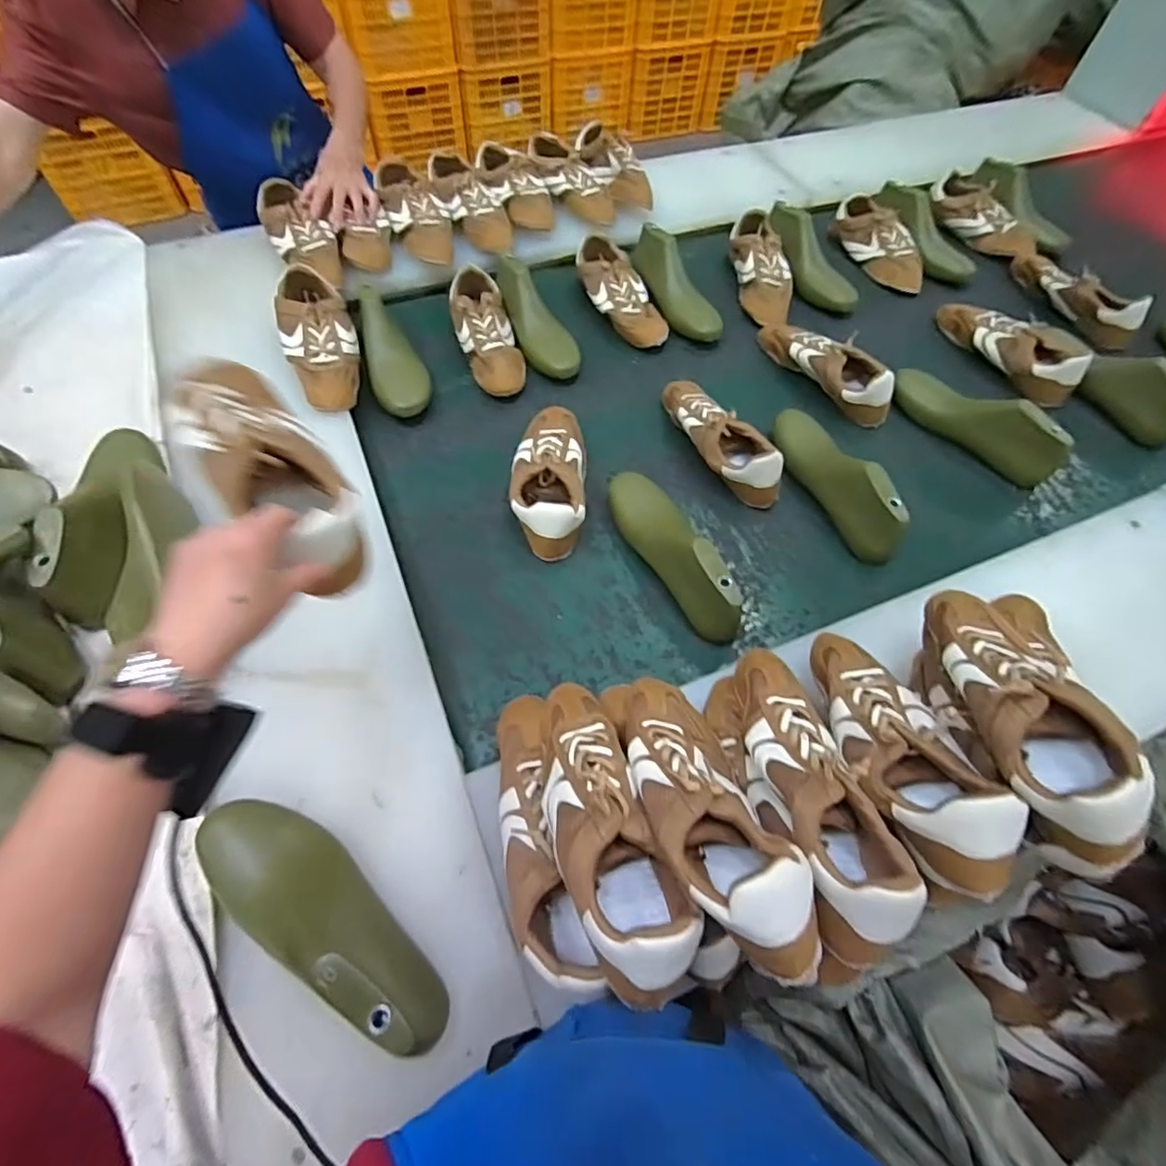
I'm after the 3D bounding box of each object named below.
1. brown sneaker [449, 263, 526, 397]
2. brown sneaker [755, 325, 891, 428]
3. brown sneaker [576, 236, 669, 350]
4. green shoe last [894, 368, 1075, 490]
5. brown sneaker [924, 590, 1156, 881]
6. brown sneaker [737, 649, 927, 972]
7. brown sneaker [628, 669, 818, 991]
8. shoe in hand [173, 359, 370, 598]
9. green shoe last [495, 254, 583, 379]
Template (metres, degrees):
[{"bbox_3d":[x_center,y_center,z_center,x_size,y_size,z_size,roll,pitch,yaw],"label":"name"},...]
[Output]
[{"bbox_3d":[-0.159,-0.415,0.925,0.095,0.075,0.232,-15,63,-11],"label":"brown sneaker"},{"bbox_3d":[0.395,-0.362,0.913,0.080,0.074,0.254,-27,65,-16],"label":"brown sneaker"},{"bbox_3d":[0.068,-0.515,0.982,0.109,0.072,0.238,-16,63,-11],"label":"brown sneaker"},{"bbox_3d":[0.596,-0.252,0.846,0.082,0.084,0.259,-36,68,-20],"label":"green shoe last"},{"bbox_3d":[0.384,0.105,0.502,0.110,0.123,0.268,-2,48,-4],"label":"brown sneaker"},{"bbox_3d":[0.193,0.161,0.473,0.095,0.079,0.259,-5,44,-6],"label":"brown sneaker"},{"bbox_3d":[0.094,0.171,0.452,0.095,0.074,0.255,-13,34,-10],"label":"brown sneaker"},{"bbox_3d":[-0.253,-0.101,0.457,0.081,0.080,0.233,-35,75,-20],"label":"shoe in hand"},{"bbox_3d":[-0.074,-0.447,0.939,0.093,0.080,0.245,-16,63,-11],"label":"green shoe last"}]

